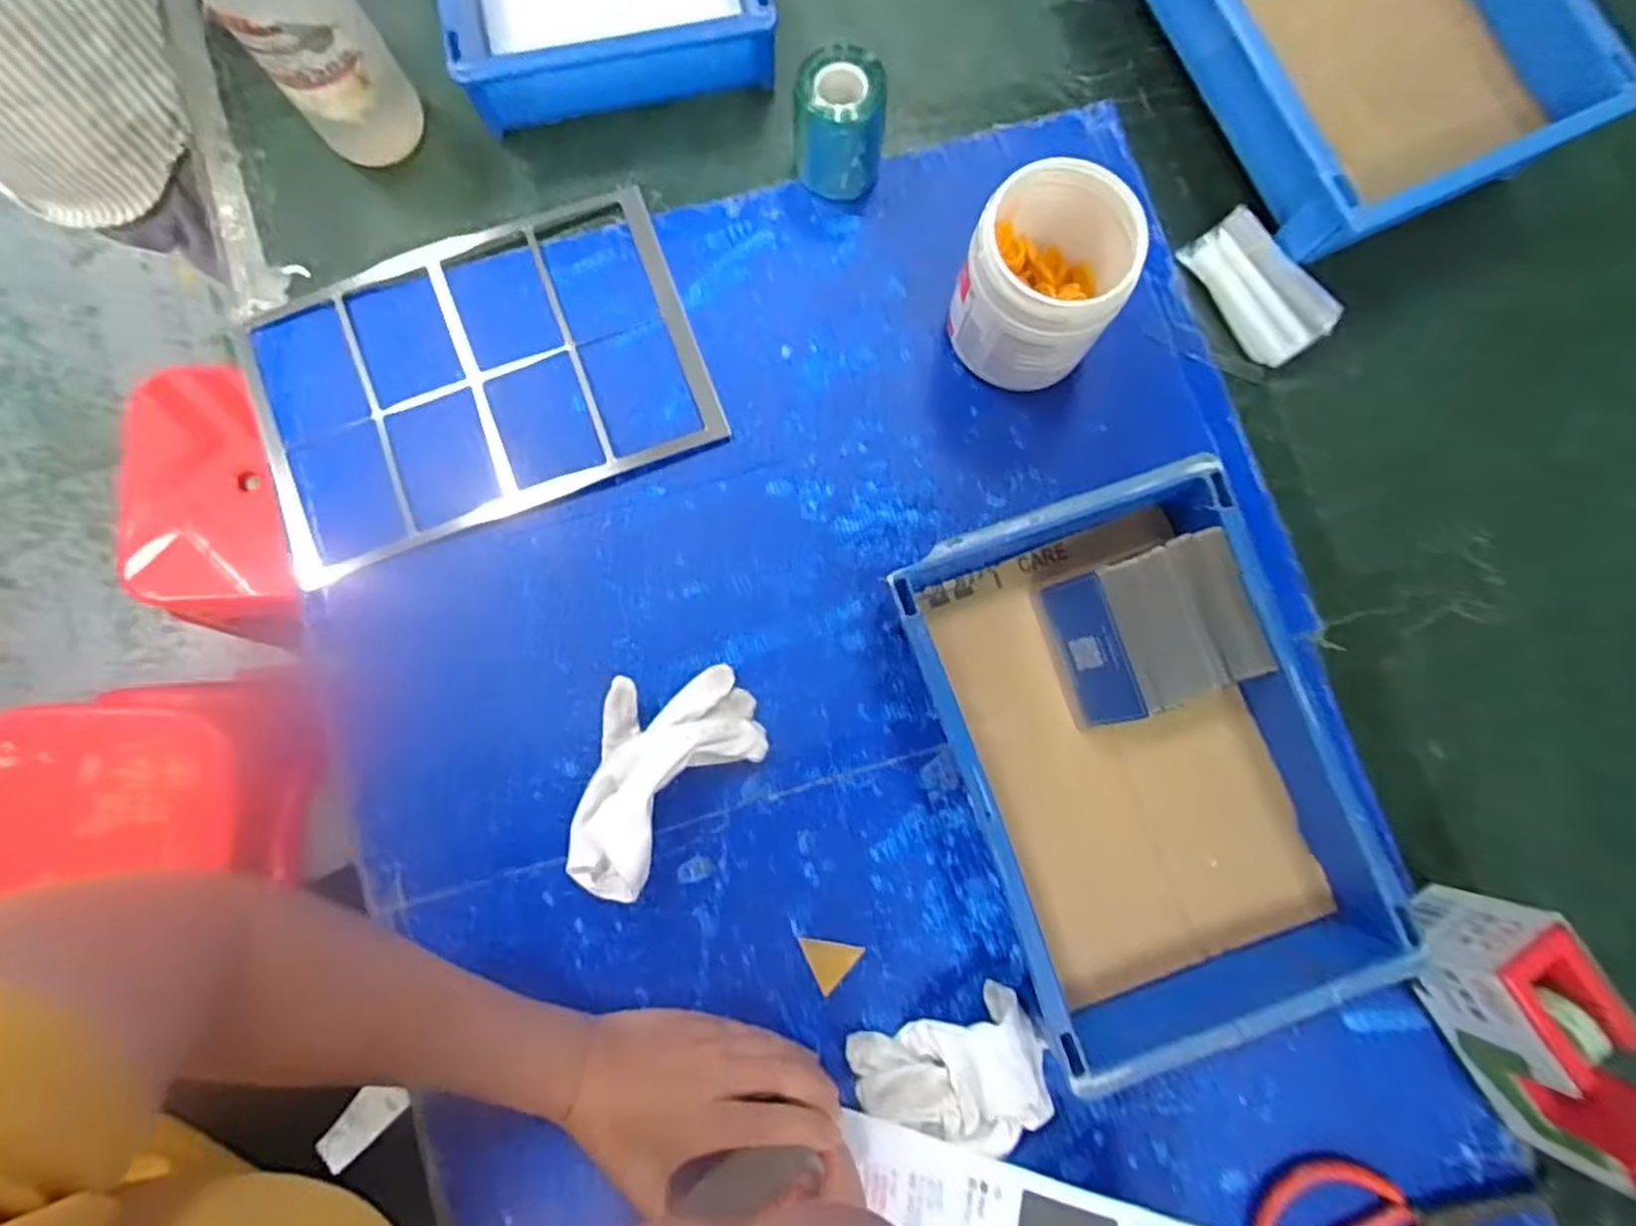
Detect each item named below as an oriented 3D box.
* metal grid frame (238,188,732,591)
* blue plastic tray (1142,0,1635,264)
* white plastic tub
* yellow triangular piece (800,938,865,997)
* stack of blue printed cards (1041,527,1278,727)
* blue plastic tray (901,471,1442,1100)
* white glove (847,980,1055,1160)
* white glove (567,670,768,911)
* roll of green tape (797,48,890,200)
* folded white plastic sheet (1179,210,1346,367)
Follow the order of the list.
[{"bbox_3d":[-0.232,-0.159,0.505,0.298,0.010,0.194,-21,84,-3],"label":"metal grid frame"},{"bbox_3d":[0.349,-0.402,0.501,0.215,0.083,0.307,-27,84,-3],"label":"blue plastic tray"},{"bbox_3d":[0.138,-0.203,0.466,0.092,0.106,0.101,0,83,0],"label":"white plastic tub"},{"bbox_3d":[0.007,0.218,0.459,0.037,0.004,0.030,11,83,1],"label":"yellow triangular piece"},{"bbox_3d":[0.201,0.011,0.451,0.100,0.047,0.089,-21,84,-3],"label":"stack of blue printed cards"},{"bbox_3d":[0.188,0.083,0.447,0.207,0.072,0.301,-18,84,-2],"label":"blue plastic tray"},{"bbox_3d":[0.083,0.272,0.435,0.110,0.044,0.076,-20,84,-3],"label":"white glove"},{"bbox_3d":[-0.105,0.095,0.452,0.095,0.041,0.152,42,85,4],"label":"white glove"},{"bbox_3d":[0.014,-0.316,0.490,0.057,0.072,0.058,0,83,0],"label":"roll of green tape"},{"bbox_3d":[0.299,-0.221,0.505,0.052,0.014,0.103,-37,86,40],"label":"folded white plastic sheet"}]

